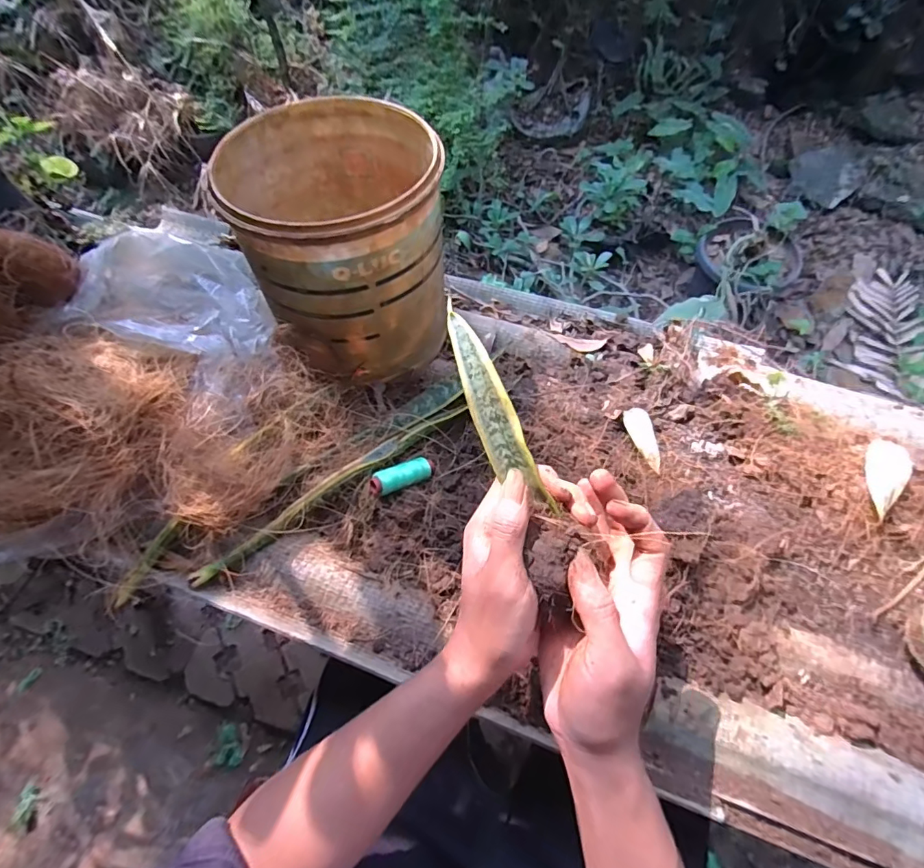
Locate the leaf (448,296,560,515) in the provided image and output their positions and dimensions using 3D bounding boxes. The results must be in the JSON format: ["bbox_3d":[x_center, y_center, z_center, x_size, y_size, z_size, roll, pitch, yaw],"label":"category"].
[{"bbox_3d":[0.016,-0.013,0.281,0.023,0.013,0.128,-23,86,-9],"label":"leaf"}]

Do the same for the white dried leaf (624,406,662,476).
[{"bbox_3d":[0.164,0.004,0.438,0.021,0.009,0.065,-10,62,-2],"label":"white dried leaf"}]

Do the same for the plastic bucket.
[{"bbox_3d":[-0.102,-0.176,0.447,0.164,0.167,0.179,-1,62,3],"label":"plastic bucket"}]

